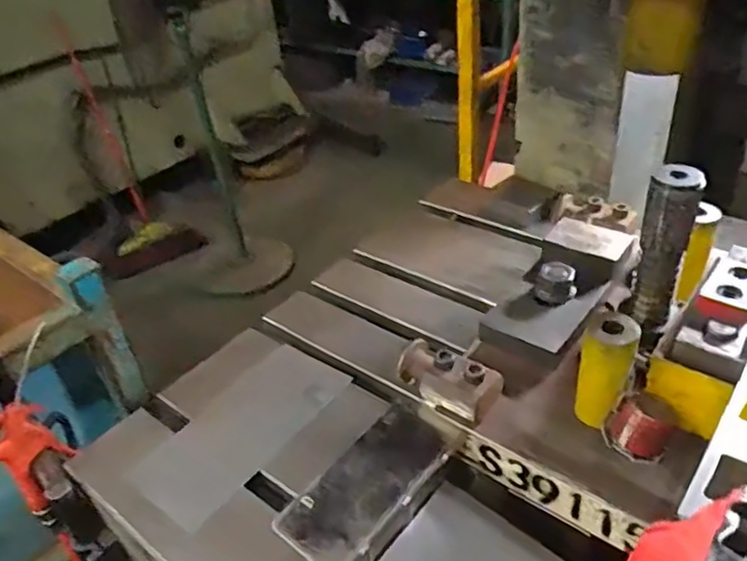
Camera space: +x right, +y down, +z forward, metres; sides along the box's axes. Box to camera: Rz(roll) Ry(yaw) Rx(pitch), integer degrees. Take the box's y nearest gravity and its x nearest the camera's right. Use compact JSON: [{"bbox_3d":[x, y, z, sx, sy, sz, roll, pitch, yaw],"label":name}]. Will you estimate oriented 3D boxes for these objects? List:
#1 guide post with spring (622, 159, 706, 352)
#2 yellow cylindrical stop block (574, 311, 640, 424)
[{"bbox_3d":[0.242,-0.016,0.535,0.040,0.158,0.031,9,38,21],"label":"guide post with spring"},{"bbox_3d":[0.186,0.073,0.506,0.039,0.095,0.033,9,38,21],"label":"yellow cylindrical stop block"}]

